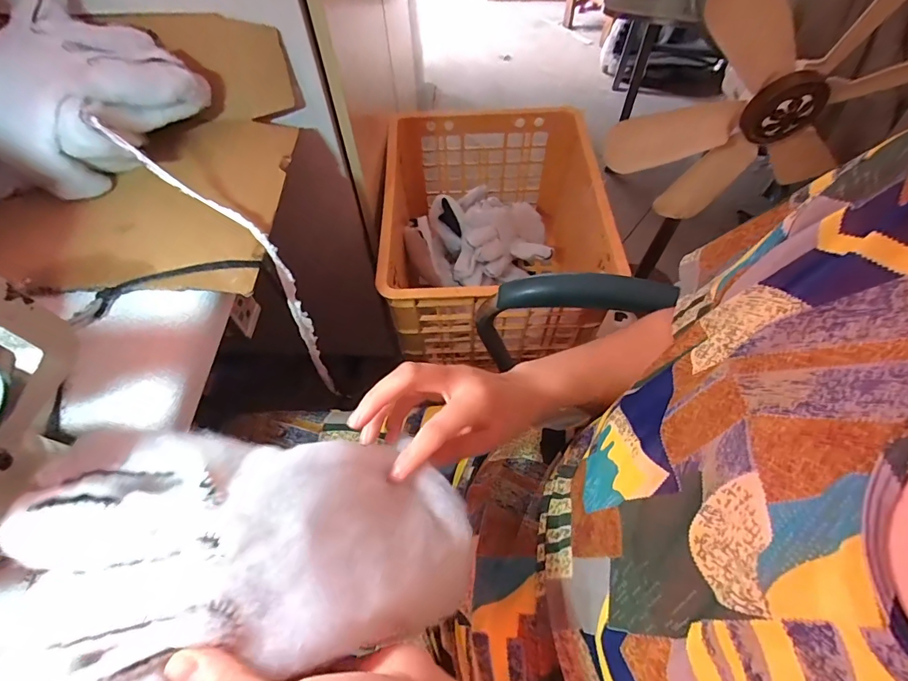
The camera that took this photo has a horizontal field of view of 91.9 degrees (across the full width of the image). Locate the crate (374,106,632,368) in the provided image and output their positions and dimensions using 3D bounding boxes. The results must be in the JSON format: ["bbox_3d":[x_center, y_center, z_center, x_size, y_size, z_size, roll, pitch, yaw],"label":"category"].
[{"bbox_3d":[0.079,-0.197,0.877,0.398,0.268,0.454,-1,59,0],"label":"crate"}]

